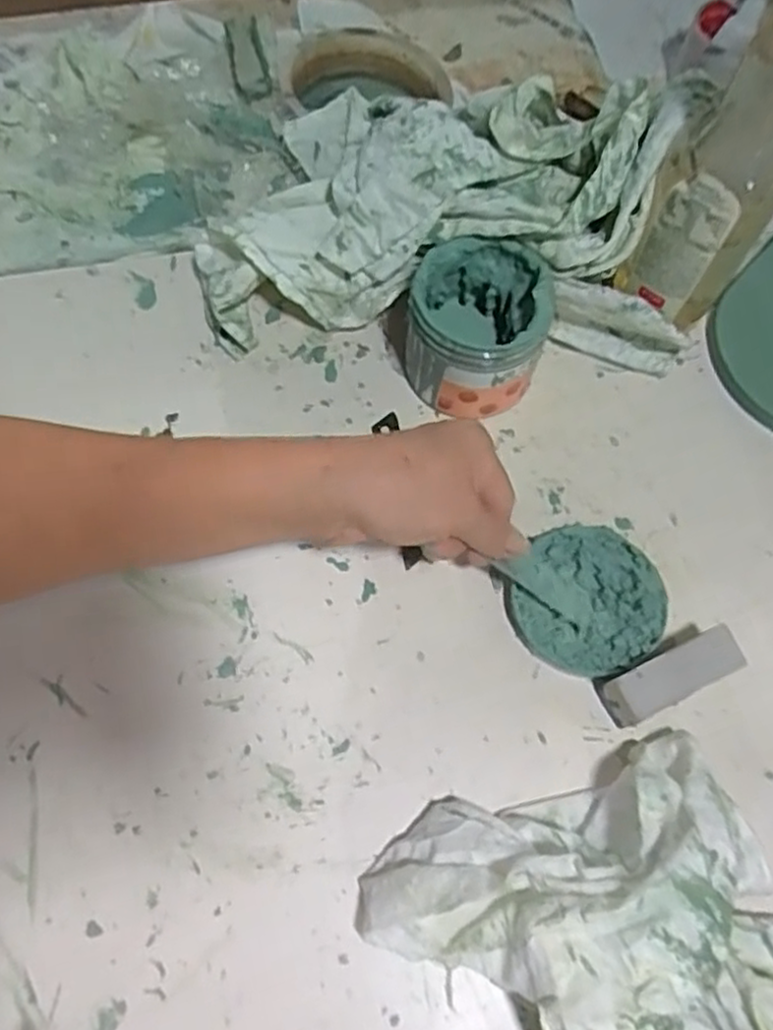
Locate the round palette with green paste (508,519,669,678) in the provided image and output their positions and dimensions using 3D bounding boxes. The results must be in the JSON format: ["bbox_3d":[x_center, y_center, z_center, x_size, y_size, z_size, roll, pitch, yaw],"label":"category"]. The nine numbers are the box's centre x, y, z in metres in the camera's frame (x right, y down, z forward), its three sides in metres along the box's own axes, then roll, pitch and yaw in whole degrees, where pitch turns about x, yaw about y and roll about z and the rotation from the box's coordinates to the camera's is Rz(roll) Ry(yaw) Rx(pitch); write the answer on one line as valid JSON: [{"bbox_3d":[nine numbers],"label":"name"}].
[{"bbox_3d":[0.110,0.046,0.404,0.078,0.018,0.083,1,66,-2],"label":"round palette with green paste"}]

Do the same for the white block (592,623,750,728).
[{"bbox_3d":[0.148,0.084,0.380,0.070,0.030,0.024,-21,68,-11],"label":"white block"}]

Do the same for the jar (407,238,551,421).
[{"bbox_3d":[0.051,-0.108,0.438,0.076,0.078,0.076,1,66,-2],"label":"jar"}]

